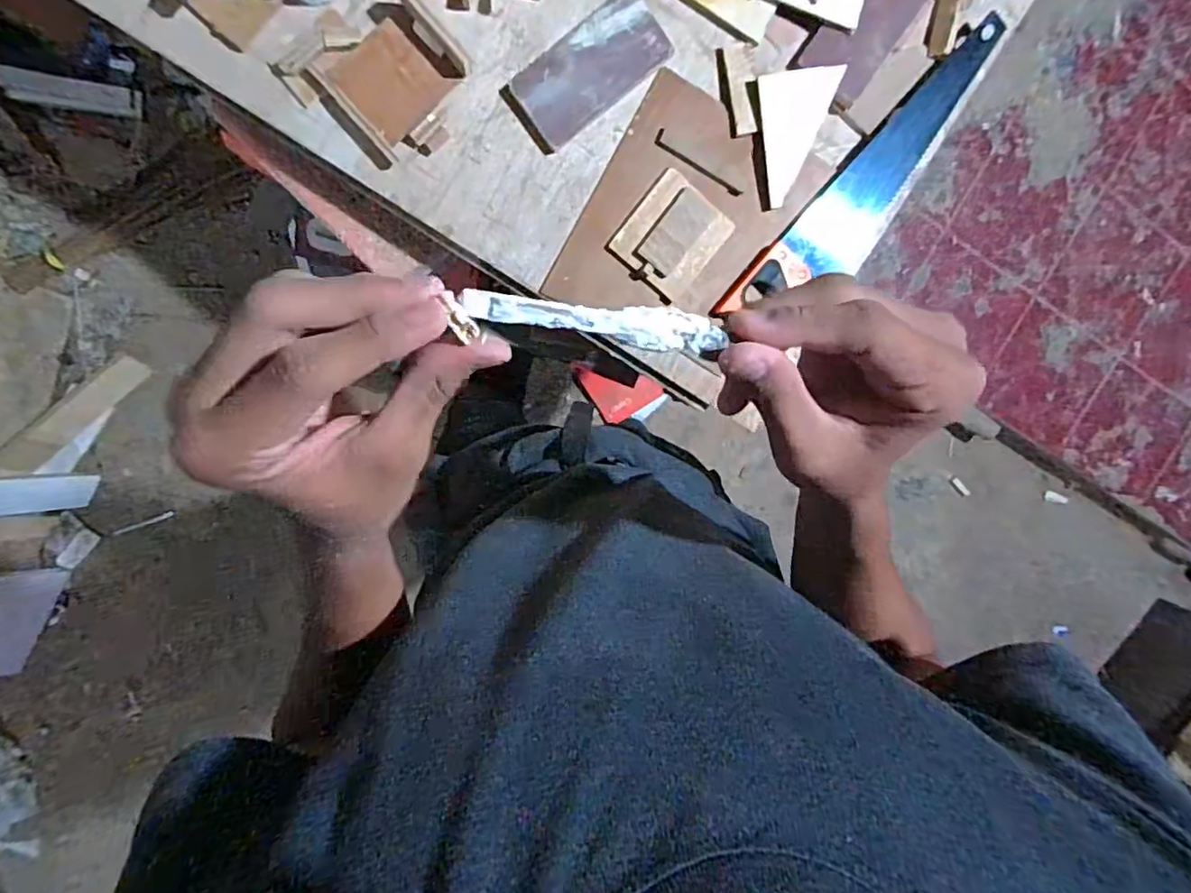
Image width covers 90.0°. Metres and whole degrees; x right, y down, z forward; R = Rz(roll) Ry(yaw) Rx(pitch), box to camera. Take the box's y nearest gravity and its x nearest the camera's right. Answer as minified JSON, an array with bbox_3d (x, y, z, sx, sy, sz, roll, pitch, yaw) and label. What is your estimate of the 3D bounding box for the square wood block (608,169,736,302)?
[{"bbox_3d":[0.100,-0.272,0.768,0.112,0.016,0.125,39,93,-11],"label":"square wood block"}]

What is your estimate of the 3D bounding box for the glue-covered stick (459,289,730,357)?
[{"bbox_3d":[0.001,-0.045,0.213,0.093,0.005,0.015,6,95,-7],"label":"glue-covered stick"}]

